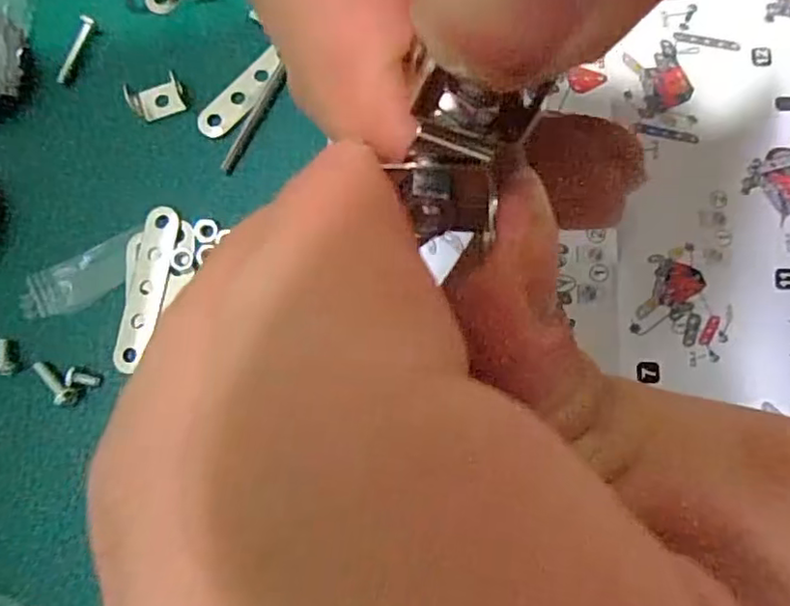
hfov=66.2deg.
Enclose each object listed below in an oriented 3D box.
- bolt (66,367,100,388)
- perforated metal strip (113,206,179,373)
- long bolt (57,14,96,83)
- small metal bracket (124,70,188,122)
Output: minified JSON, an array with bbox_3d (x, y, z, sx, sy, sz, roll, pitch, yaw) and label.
[{"bbox_3d":[-0.089,0.022,0.173,0.009,0.004,0.005,15,78,-20],"label":"bolt"},{"bbox_3d":[-0.073,-0.005,0.176,0.011,0.004,0.048,9,79,3],"label":"perforated metal strip"},{"bbox_3d":[-0.099,-0.078,0.186,0.004,0.004,0.022,26,92,6],"label":"long bolt"},{"bbox_3d":[-0.073,-0.063,0.185,0.017,0.005,0.011,-12,79,-2],"label":"small metal bracket"}]

